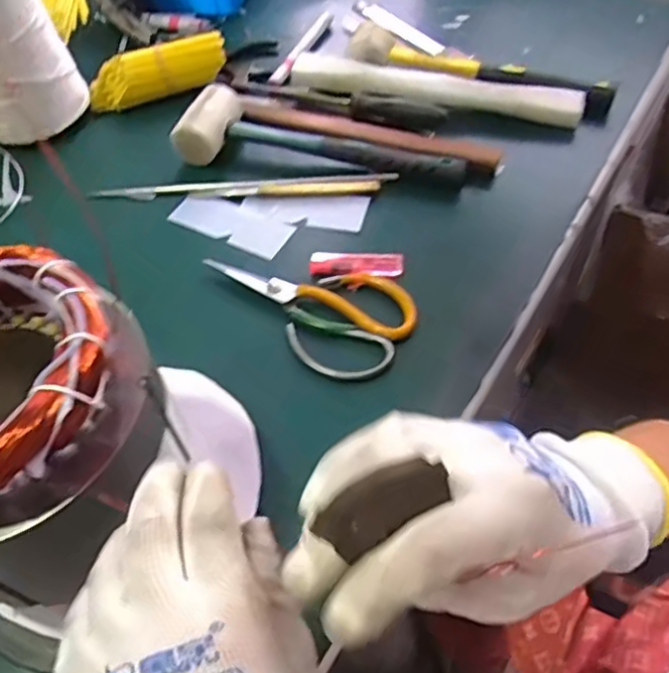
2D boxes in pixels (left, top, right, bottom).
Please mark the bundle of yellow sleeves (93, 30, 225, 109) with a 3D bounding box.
[{"bbox_3d":[-0.196,-0.290,0.700,0.156,0.049,0.048,-13,55,-4],"label":"bundle of yellow sleeves"}]

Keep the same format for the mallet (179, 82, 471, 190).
[{"bbox_3d":[-0.014,-0.196,0.620,0.285,0.046,0.079,9,56,11],"label":"mallet"}]

